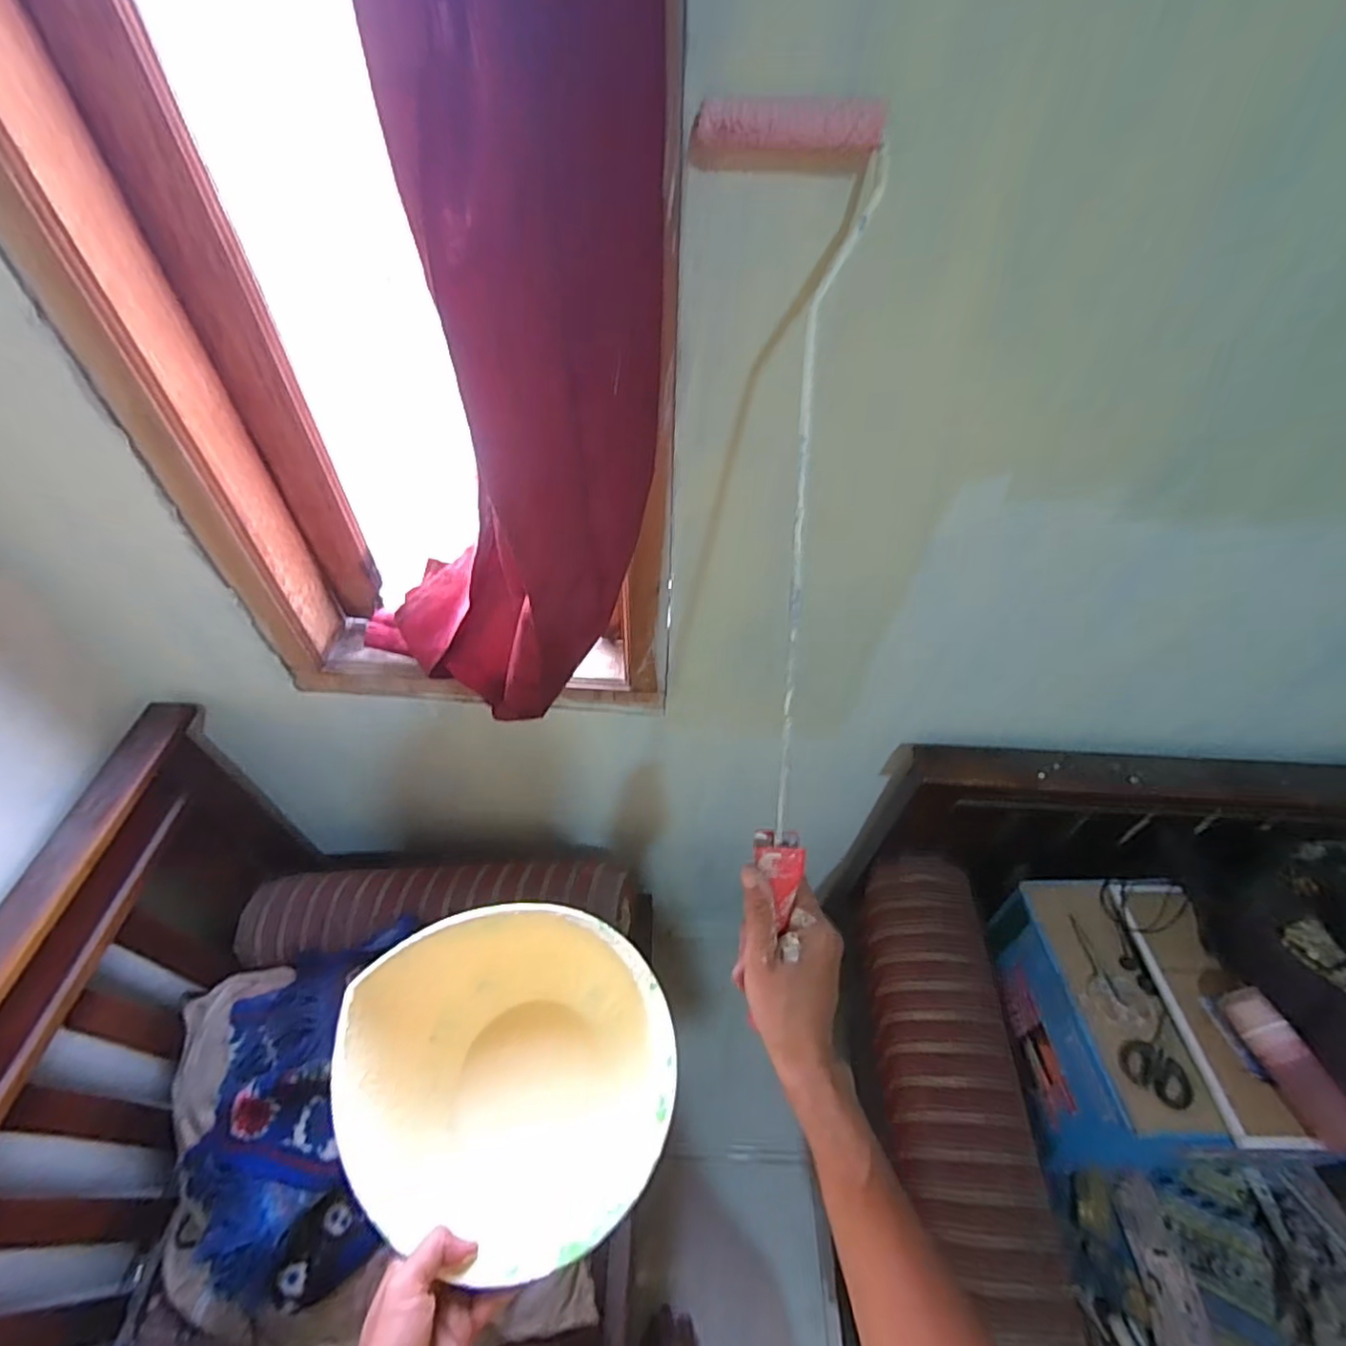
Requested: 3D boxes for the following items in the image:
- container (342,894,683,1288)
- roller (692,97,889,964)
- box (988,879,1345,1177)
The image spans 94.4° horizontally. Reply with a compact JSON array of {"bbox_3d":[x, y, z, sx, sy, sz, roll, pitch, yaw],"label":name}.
[{"bbox_3d":[-0.123,0.306,0.485,0.239,0.124,0.219,1,49,-1],"label":"container"},{"bbox_3d":[0.068,-0.080,0.394,0.106,0.513,0.039,0,7,-1],"label":"roller"},{"bbox_3d":[0.572,0.452,0.818,0.205,0.211,0.293,-1,49,-2],"label":"box"}]

